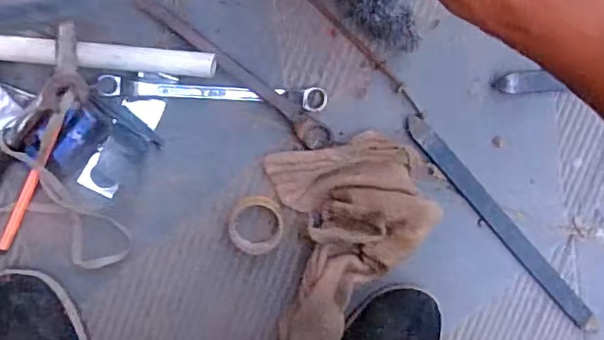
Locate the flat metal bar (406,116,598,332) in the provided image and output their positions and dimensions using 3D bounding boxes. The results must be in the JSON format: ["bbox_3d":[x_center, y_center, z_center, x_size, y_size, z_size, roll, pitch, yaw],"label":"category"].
[{"bbox_3d":[0.200,0.055,0.554,0.022,0.007,0.290,-43,102,0],"label":"flat metal bar"}]

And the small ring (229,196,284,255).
[{"bbox_3d":[-0.042,0.049,0.518,0.048,0.023,0.052,-1,99,-8],"label":"small ring"}]

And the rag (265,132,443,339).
[{"bbox_3d":[0.050,0.086,0.523,0.156,0.047,0.232,-4,100,-8],"label":"rag"}]

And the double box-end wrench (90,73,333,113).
[{"bbox_3d":[-0.075,-0.068,0.500,0.195,0.023,0.019,3,98,-6],"label":"double box-end wrench"}]

